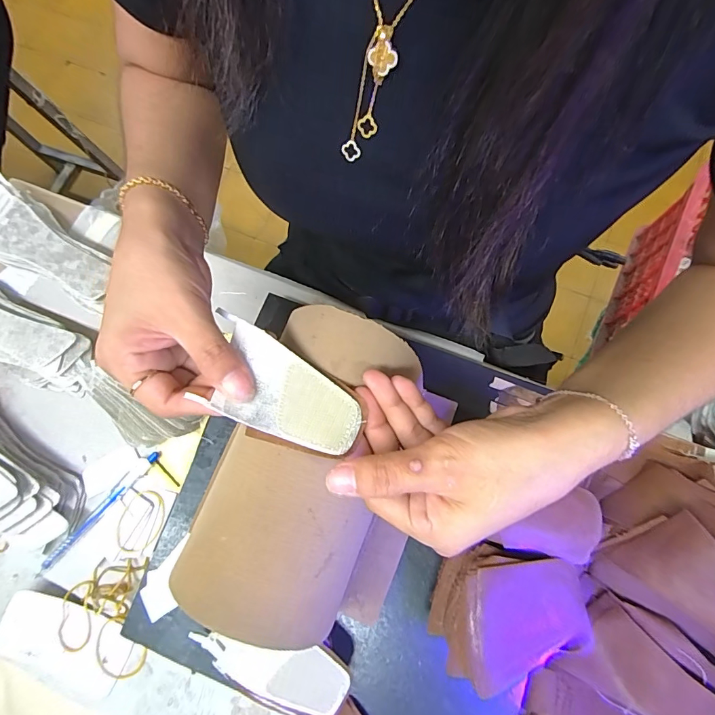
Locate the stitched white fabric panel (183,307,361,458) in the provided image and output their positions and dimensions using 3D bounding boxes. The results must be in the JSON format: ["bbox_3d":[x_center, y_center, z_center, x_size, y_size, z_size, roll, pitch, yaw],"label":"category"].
[{"bbox_3d":[-0.043,0.018,0.225,0.094,0.006,0.049,28,73,5],"label":"stitched white fabric panel"}]

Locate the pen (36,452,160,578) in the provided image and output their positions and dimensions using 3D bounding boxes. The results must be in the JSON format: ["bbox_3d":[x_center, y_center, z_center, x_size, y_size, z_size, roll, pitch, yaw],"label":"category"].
[{"bbox_3d":[-0.226,0.135,0.357,0.012,0.005,0.132,41,79,13],"label":"pen"}]

